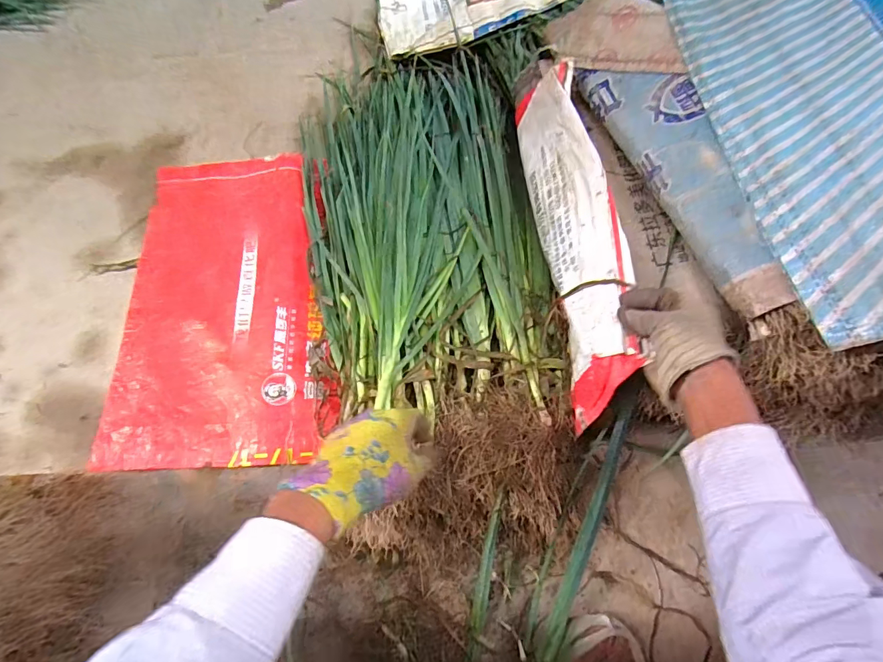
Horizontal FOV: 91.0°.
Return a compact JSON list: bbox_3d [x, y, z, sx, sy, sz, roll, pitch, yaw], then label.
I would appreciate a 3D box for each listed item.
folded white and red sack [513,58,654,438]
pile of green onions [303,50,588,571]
[{"bbox_3d":[0.172,-0.160,0.591,0.064,0.144,0.532,-2,66,-3],"label":"folded white and red sack"},{"bbox_3d":[-0.014,-0.122,0.685,0.360,0.138,0.853,-10,67,-6],"label":"pile of green onions"}]

